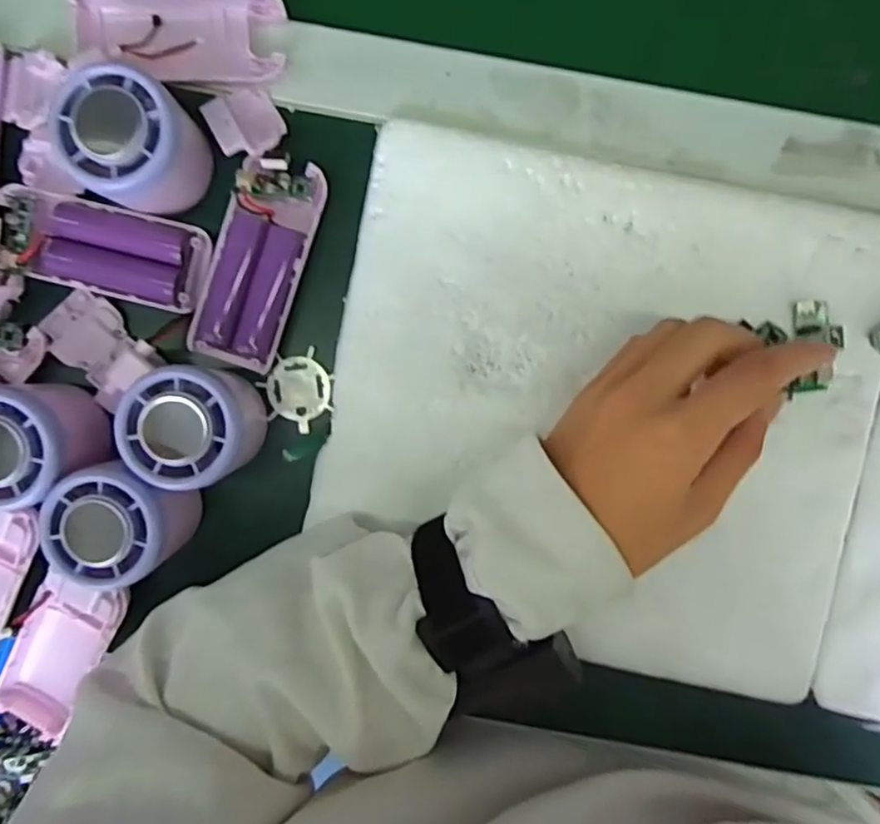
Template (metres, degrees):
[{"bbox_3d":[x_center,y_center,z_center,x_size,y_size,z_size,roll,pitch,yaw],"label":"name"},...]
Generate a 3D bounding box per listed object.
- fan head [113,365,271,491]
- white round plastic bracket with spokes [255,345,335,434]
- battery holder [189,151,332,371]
[{"bbox_3d":[-0.117,0.006,0.317,0.051,0.053,0.054,0,93,-1],"label":"fan head"},{"bbox_3d":[-0.073,-0.011,0.345,0.037,0.005,0.036,-44,93,1],"label":"white round plastic bracket with spokes"},{"bbox_3d":[-0.091,-0.074,0.331,0.044,0.014,0.102,19,92,-2],"label":"battery holder"}]

